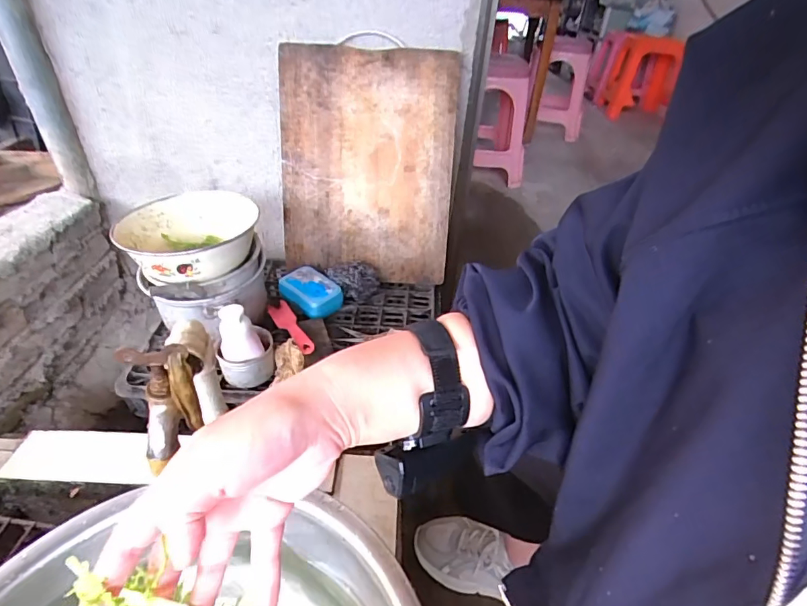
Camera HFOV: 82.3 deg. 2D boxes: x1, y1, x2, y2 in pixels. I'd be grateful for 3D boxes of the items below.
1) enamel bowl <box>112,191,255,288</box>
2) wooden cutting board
[{"bbox_3d":[-0.321,-0.093,0.718,0.187,0.078,0.191,3,36,-2],"label":"enamel bowl"},{"bbox_3d":[-0.065,-0.245,0.838,0.302,0.397,0.024,3,15,1],"label":"wooden cutting board"}]

